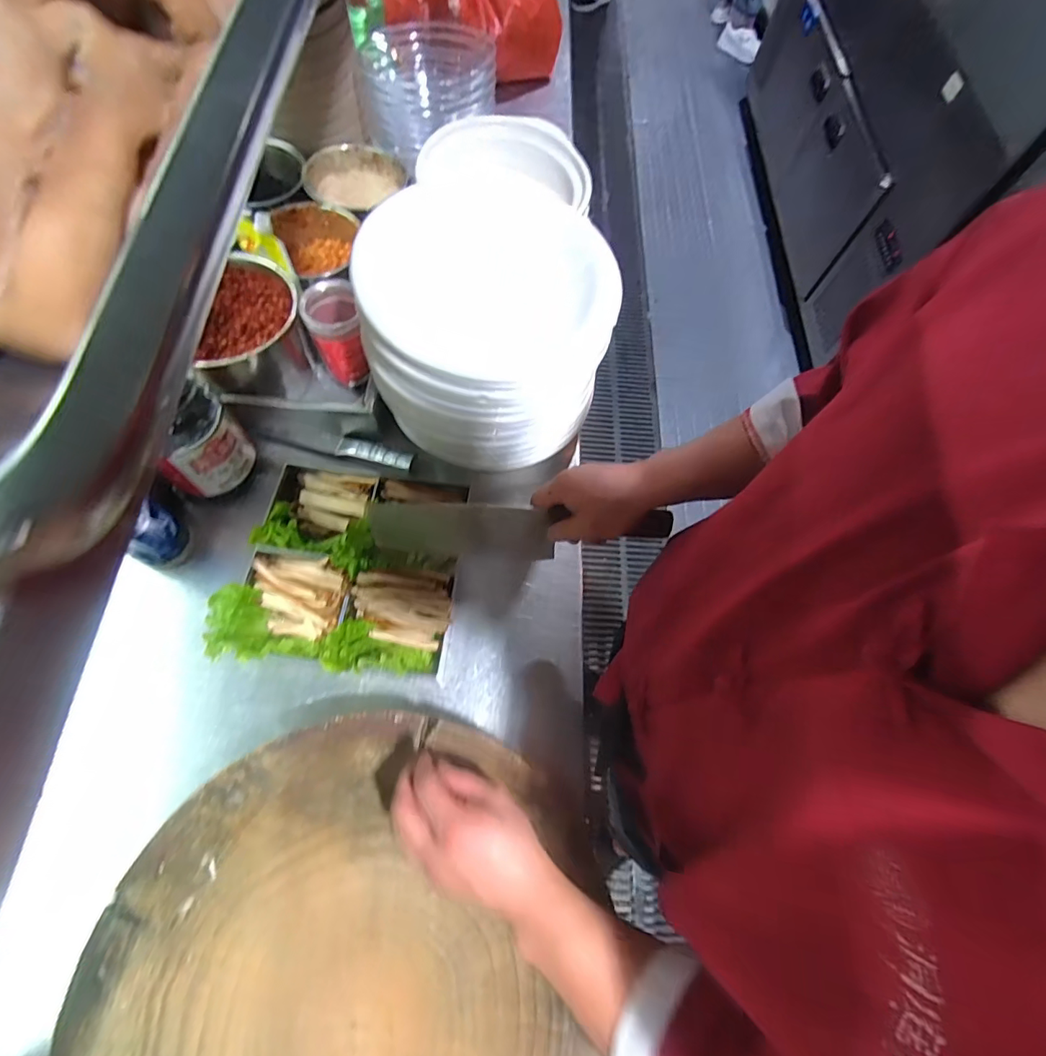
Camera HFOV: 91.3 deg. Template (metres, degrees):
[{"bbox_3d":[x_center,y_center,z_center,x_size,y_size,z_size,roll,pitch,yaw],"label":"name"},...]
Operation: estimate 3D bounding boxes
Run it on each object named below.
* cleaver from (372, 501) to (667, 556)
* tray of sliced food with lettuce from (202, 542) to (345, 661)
[{"bbox_3d":[-0.009,0.003,0.554,0.320,0.089,0.026,1,65,11],"label":"cleaver"},{"bbox_3d":[-0.283,0.096,0.601,0.134,0.058,0.141,15,67,1],"label":"tray of sliced food with lettuce"}]

